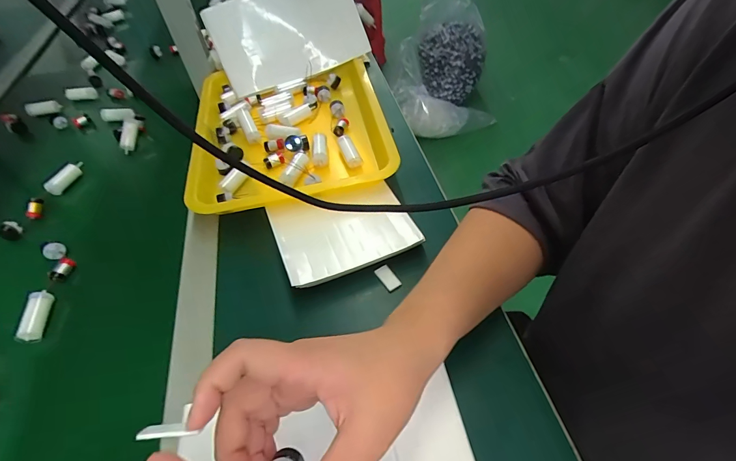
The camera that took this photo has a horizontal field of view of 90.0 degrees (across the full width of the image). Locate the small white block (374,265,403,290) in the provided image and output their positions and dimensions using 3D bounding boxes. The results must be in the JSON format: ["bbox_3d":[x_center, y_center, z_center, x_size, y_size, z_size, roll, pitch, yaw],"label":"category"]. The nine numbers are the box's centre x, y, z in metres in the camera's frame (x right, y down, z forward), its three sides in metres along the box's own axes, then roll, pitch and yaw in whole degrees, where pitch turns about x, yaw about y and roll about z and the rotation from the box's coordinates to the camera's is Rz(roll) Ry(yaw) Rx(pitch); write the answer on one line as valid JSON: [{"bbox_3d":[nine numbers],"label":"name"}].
[{"bbox_3d":[0.022,0.052,0.402,0.016,0.007,0.029,-31,55,-20],"label":"small white block"}]

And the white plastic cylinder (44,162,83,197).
[{"bbox_3d":[-0.450,-0.080,0.547,0.016,0.019,0.059,28,71,24],"label":"white plastic cylinder"}]

